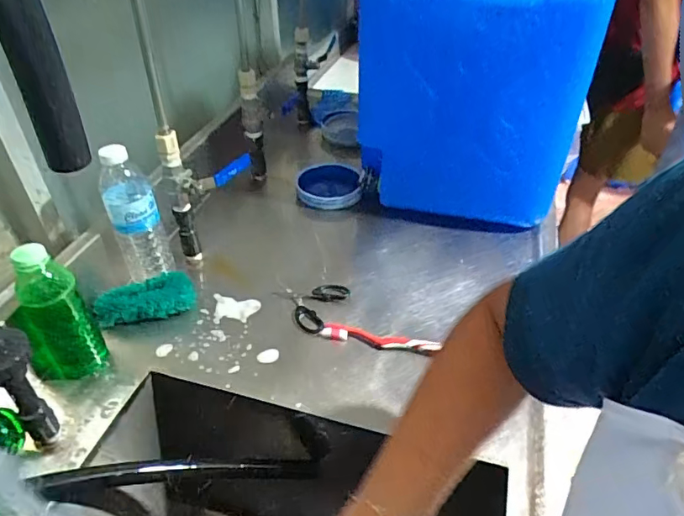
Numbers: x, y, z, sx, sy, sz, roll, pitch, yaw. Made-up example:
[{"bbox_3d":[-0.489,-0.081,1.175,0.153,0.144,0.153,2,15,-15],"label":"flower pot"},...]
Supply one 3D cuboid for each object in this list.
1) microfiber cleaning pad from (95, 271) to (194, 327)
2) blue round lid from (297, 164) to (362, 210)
[{"bbox_3d":[-0.260,0.055,0.672,0.123,0.045,0.049,-10,41,-14],"label":"microfiber cleaning pad"},{"bbox_3d":[-0.025,-0.135,0.900,0.109,0.033,0.108,-20,49,-4],"label":"blue round lid"}]

